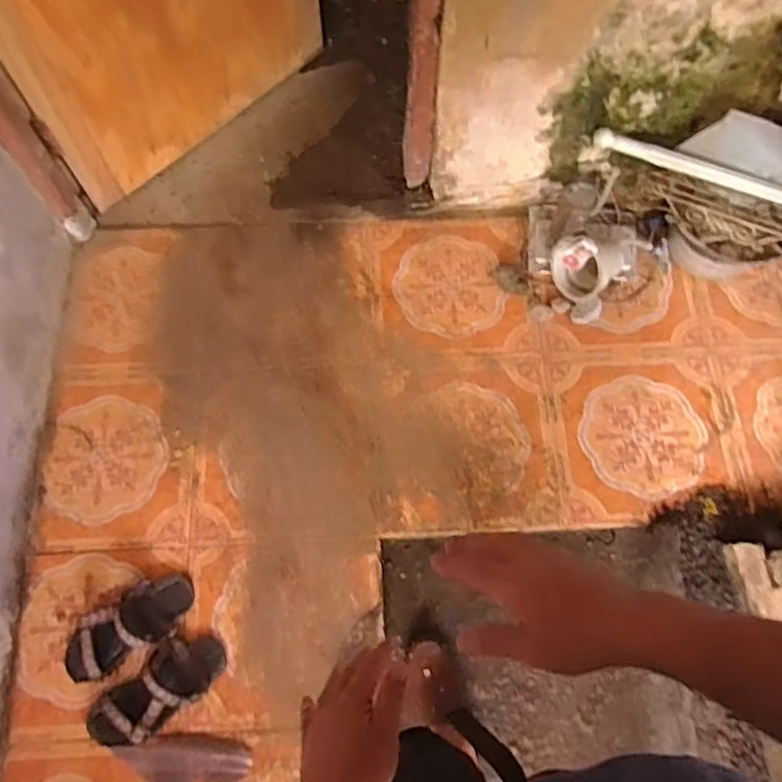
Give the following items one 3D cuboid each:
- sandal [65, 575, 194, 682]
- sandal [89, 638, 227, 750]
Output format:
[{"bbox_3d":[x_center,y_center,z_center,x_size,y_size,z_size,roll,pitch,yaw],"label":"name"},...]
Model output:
[{"bbox_3d":[-0.520,0.467,1.284,0.262,0.062,0.130,-27,70,-11],"label":"sandal"},{"bbox_3d":[-0.447,0.566,1.229,0.254,0.092,0.118,-40,73,-15],"label":"sandal"}]

